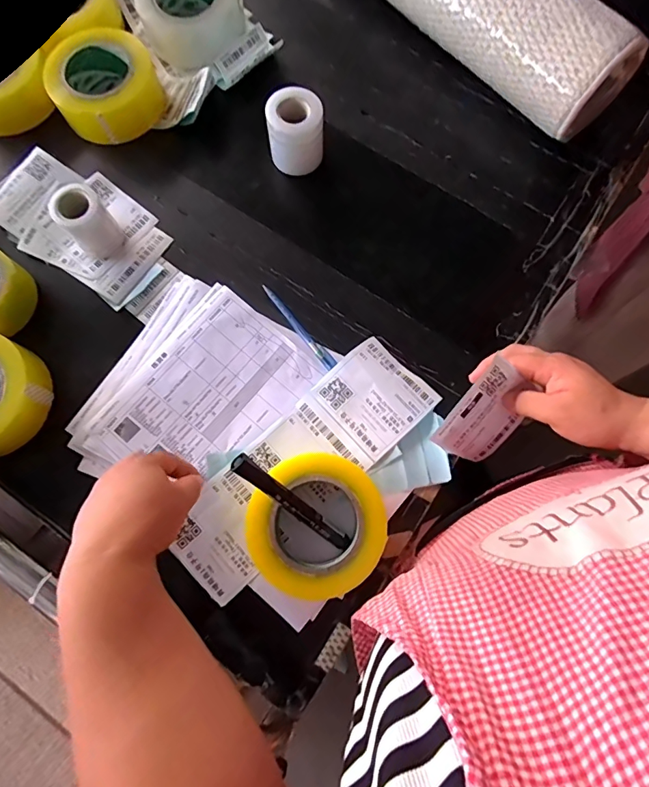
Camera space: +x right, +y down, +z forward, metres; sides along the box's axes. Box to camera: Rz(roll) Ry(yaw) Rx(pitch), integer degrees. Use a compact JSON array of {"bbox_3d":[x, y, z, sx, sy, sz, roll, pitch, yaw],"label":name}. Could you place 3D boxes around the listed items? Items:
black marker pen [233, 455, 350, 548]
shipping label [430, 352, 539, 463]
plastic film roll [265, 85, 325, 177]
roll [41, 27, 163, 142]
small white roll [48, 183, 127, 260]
[{"bbox_3d":[-0.028,0.098,0.400,0.135,0.010,0.017,43,78,-23],"label":"black marker pen"},{"bbox_3d":[0.160,0.024,0.442,0.095,0.087,0.008,-52,38,13],"label":"shipping label"},{"bbox_3d":[-0.032,-0.297,0.517,0.060,0.071,0.056,0,76,1],"label":"plastic film roll"},{"bbox_3d":[-0.266,-0.373,0.547,0.121,0.051,0.121,0,76,1],"label":"roll"},{"bbox_3d":[-0.254,-0.184,0.490,0.049,0.066,0.049,0,76,1],"label":"small white roll"}]

